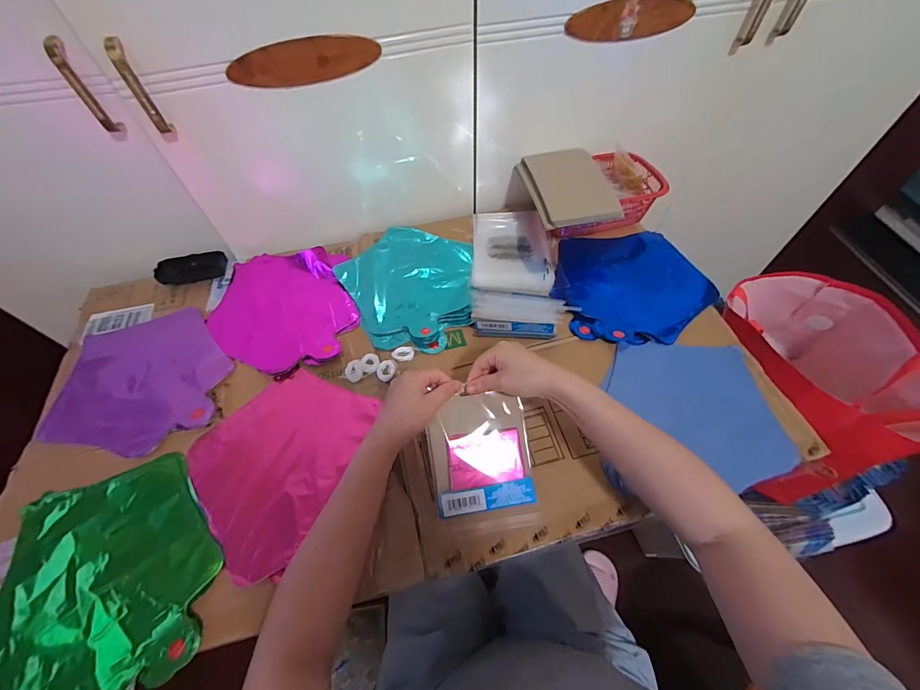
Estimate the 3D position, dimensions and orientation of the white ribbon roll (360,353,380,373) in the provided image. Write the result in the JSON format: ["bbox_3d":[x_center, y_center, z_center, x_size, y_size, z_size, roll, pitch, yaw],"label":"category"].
[{"bbox_3d":[-0.128,0.027,0.555,0.026,0.009,0.029,-17,58,-9],"label":"white ribbon roll"}]

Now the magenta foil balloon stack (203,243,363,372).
[{"bbox_3d":[-0.283,-0.065,0.615,0.218,0.021,0.237,-14,58,-7],"label":"magenta foil balloon stack"}]

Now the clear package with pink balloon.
[{"bbox_3d":[0.027,0.130,0.468,0.118,0.013,0.132,-7,79,-10],"label":"clear package with pink balloon"}]

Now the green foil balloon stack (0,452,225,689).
[{"bbox_3d":[-0.381,0.248,0.418,0.224,0.023,0.227,-13,58,-6],"label":"green foil balloon stack"}]

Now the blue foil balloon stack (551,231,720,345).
[{"bbox_3d":[0.280,-0.106,0.637,0.249,0.022,0.242,-3,57,0],"label":"blue foil balloon stack"}]

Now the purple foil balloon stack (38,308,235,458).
[{"bbox_3d":[-0.453,0.046,0.555,0.230,0.008,0.230,-7,57,-2],"label":"purple foil balloon stack"}]

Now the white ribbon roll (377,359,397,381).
[{"bbox_3d":[-0.102,0.036,0.543,0.028,0.006,0.035,-15,58,-7],"label":"white ribbon roll"}]

